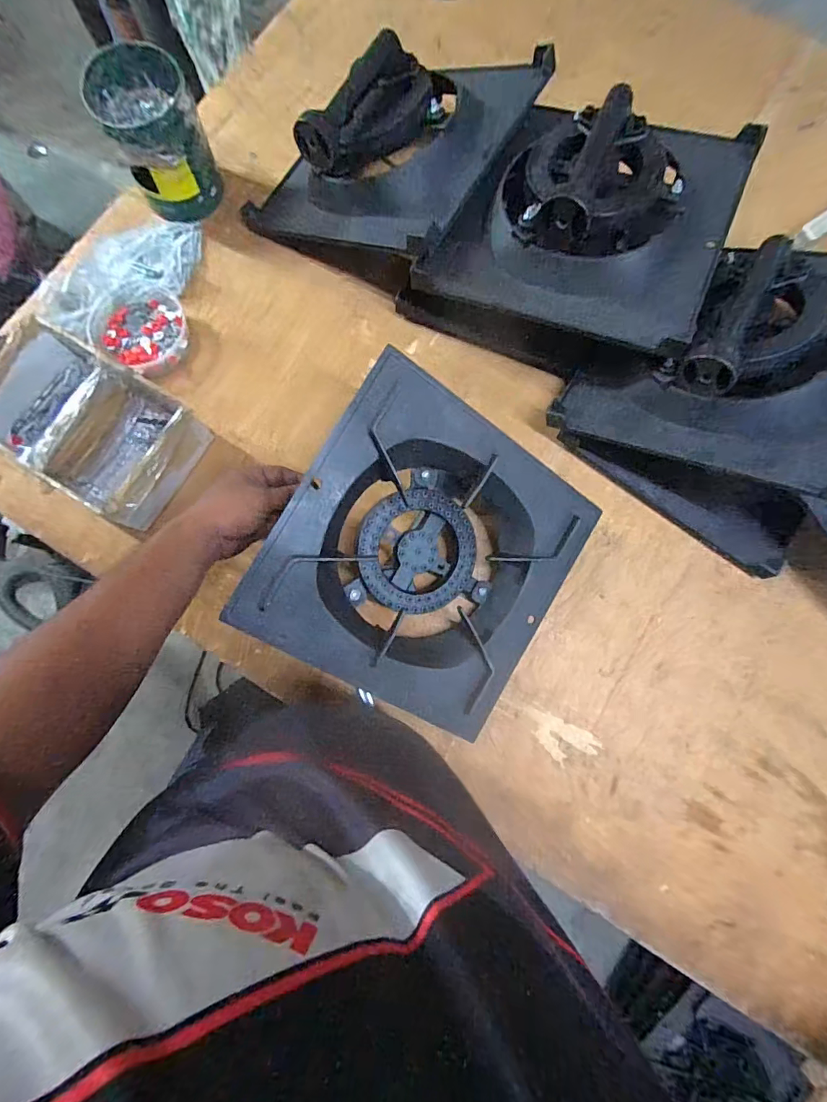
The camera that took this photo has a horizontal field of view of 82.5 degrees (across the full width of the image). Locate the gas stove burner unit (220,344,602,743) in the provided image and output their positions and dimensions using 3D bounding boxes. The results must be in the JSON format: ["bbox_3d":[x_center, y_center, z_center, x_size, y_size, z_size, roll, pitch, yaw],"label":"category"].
[{"bbox_3d":[0.010,0.005,0.508,0.295,0.081,0.293,32,86,-20],"label":"gas stove burner unit"}]

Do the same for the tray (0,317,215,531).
[{"bbox_3d":[-0.372,-0.143,0.541,0.228,0.089,0.144,30,81,4],"label":"tray"}]

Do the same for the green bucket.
[{"bbox_3d":[-0.314,-0.508,0.584,0.103,0.117,0.114,-31,82,-6],"label":"green bucket"}]

